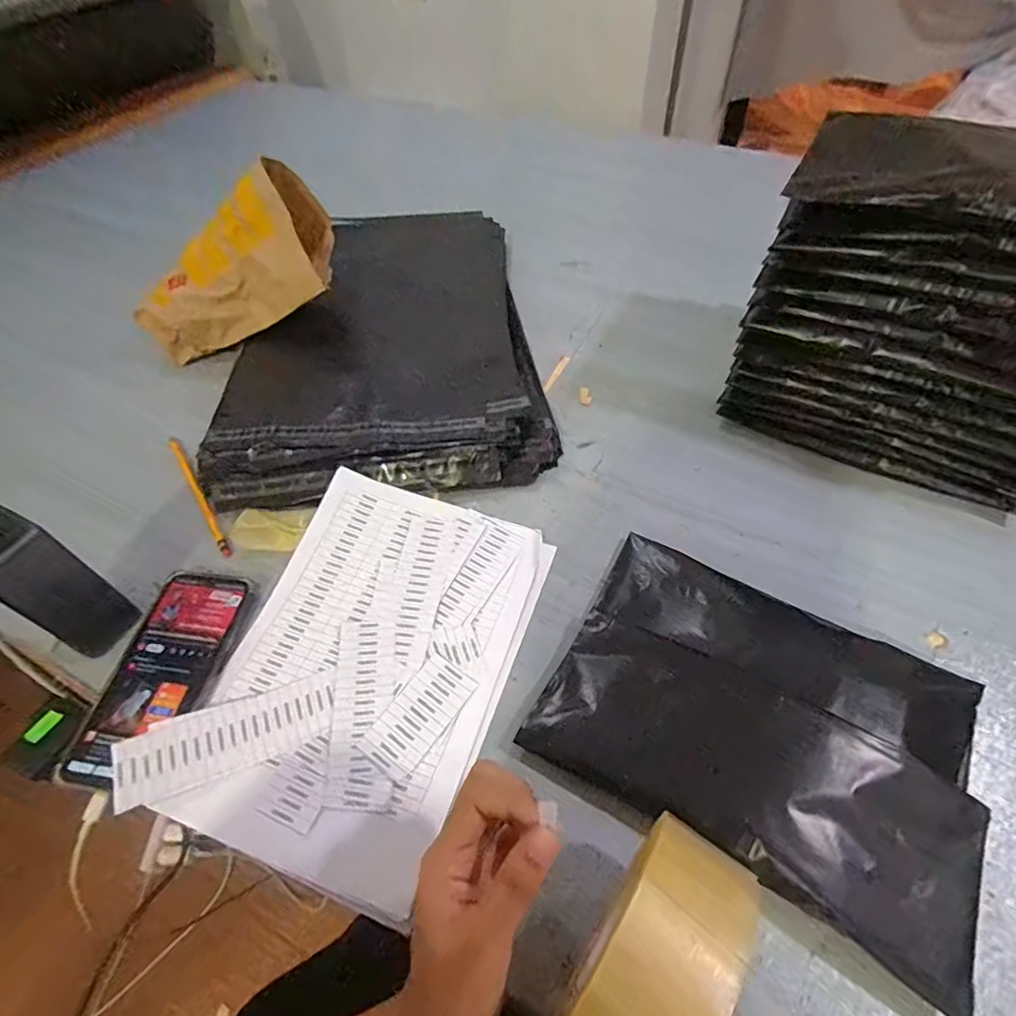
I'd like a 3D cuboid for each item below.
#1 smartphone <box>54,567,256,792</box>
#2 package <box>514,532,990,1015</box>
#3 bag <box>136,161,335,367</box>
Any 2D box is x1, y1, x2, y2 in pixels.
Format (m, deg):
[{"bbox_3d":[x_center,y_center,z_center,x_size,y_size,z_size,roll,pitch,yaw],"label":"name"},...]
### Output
[{"bbox_3d":[-0.272,0.128,0.432,0.081,0.010,0.168,7,54,8],"label":"smartphone"},{"bbox_3d":[0.175,0.146,0.387,0.270,0.035,0.195,25,59,20],"label":"package"},{"bbox_3d":[-0.315,-0.261,0.627,0.252,0.109,0.116,-38,56,9],"label":"bag"}]

